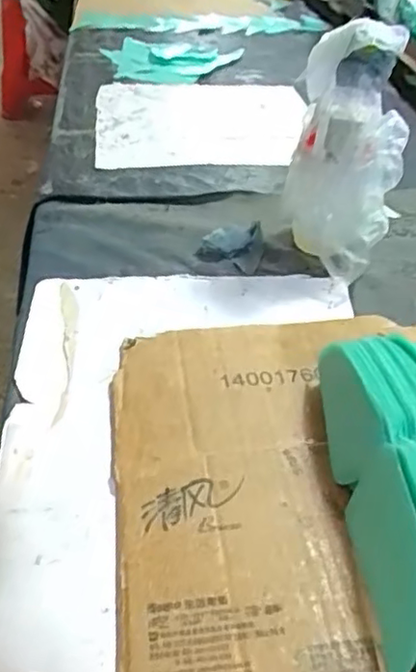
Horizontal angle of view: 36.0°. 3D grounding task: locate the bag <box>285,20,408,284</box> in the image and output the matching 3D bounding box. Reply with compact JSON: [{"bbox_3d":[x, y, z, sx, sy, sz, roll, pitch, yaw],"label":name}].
[{"bbox_3d":[0.128,-0.164,0.598,0.101,0.218,0.080,9,40,7],"label":"bag"}]

